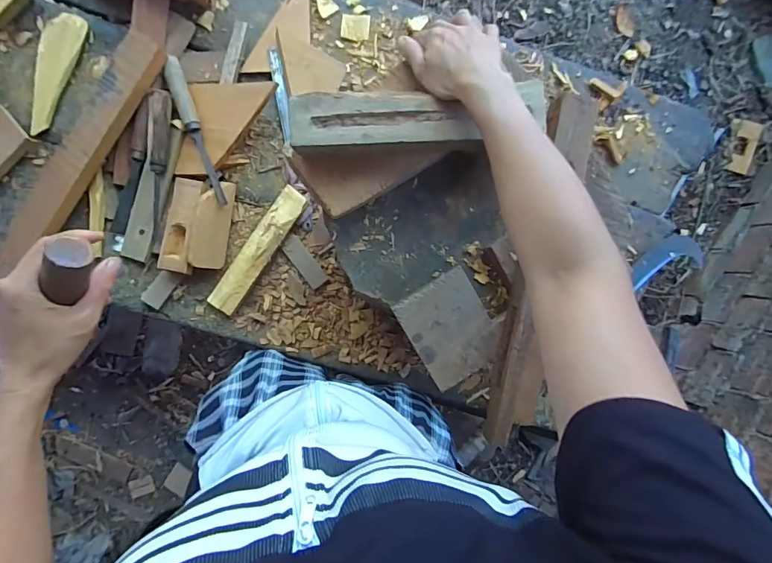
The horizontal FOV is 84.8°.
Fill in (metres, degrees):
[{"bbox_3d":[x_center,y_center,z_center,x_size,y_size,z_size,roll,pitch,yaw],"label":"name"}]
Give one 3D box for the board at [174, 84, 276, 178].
[{"bbox_3d":[-0.262,-0.245,0.683,0.127,0.024,0.171,13,100,-3],"label":"board"}]

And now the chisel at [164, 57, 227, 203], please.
[{"bbox_3d":[-0.302,-0.234,0.669,0.026,0.020,0.235,-19,94,-6],"label":"chisel"}]

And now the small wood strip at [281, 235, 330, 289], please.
[{"bbox_3d":[-0.141,-0.032,0.728,0.031,0.008,0.097,-38,96,-4],"label":"small wood strip"}]

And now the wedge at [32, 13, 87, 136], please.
[{"bbox_3d":[-0.533,-0.332,0.672,0.051,0.018,0.192,22,89,-7],"label":"wedge"}]

